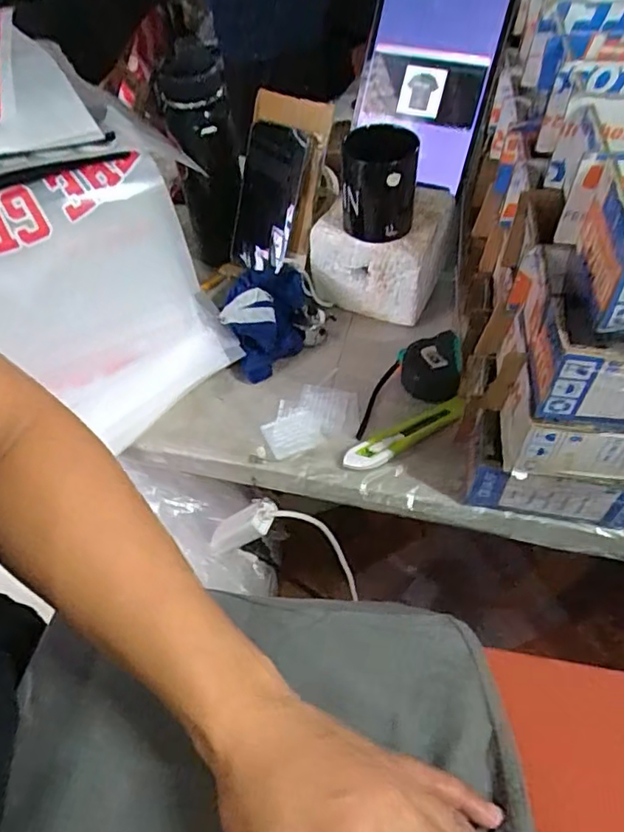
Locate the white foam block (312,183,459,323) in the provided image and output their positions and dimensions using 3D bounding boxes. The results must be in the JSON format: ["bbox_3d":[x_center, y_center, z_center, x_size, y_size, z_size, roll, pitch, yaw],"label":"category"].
[{"bbox_3d":[0.091,-0.222,0.755,0.149,0.130,0.132,19,56,16],"label":"white foam block"}]

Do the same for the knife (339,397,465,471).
[{"bbox_3d":[0.103,0.018,0.642,0.155,0.018,0.031,-28,56,-18],"label":"knife"}]

